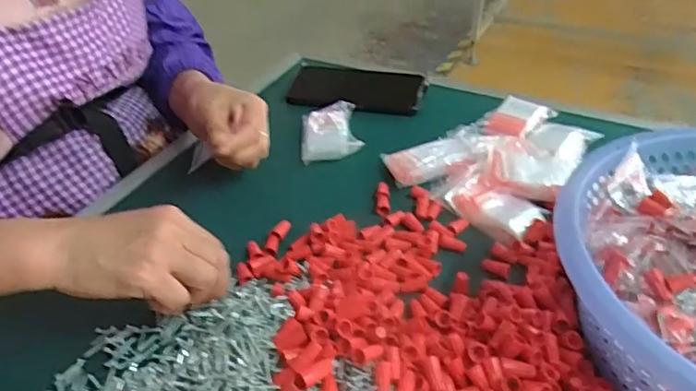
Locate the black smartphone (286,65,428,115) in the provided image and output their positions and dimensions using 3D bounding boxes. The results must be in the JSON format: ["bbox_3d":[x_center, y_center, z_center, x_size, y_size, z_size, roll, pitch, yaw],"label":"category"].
[{"bbox_3d":[0.009,-0.135,0.702,0.170,0.013,0.097,8,43,18],"label":"black smartphone"}]

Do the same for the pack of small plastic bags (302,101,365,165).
[{"bbox_3d":[-0.022,-0.075,0.628,0.065,0.028,0.087,-7,40,-6],"label":"pack of small plastic bags"}]

